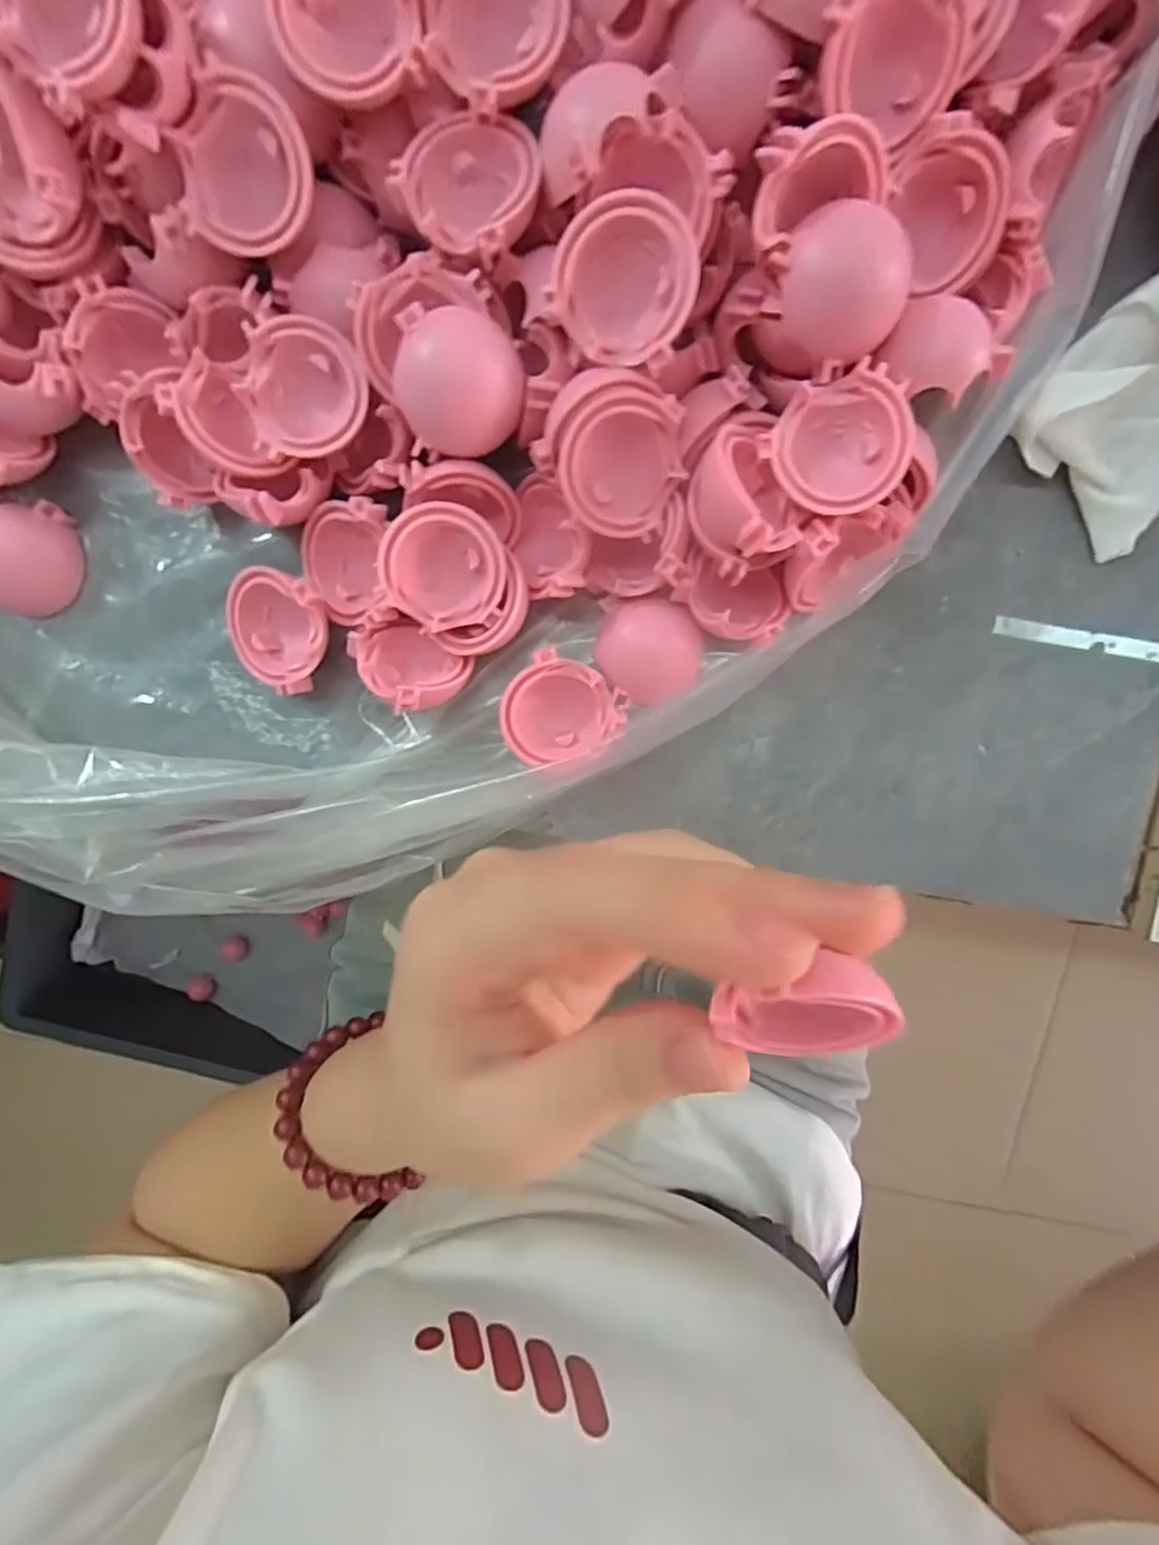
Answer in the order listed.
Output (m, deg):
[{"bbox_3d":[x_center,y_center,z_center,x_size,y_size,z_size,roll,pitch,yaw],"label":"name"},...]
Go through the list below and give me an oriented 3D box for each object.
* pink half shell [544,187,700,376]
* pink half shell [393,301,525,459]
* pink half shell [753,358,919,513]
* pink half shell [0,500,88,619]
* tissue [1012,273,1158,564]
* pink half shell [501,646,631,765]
[{"bbox_3d":[0.010,-0.102,0.140,0.029,0.010,0.029,35,121,1],"label":"pink half shell"},{"bbox_3d":[-0.027,-0.088,0.151,0.028,0.015,0.027,-2,97,-1],"label":"pink half shell"},{"bbox_3d":[0.058,-0.073,0.149,0.030,0.011,0.028,0,97,-1],"label":"pink half shell"},{"bbox_3d":[-0.150,-0.057,0.179,0.025,0.009,0.029,5,97,-2],"label":"pink half shell"},{"bbox_3d":[0.140,-0.089,0.167,0.048,0.026,0.043,39,95,-5],"label":"tissue"},{"bbox_3d":[-0.005,-0.015,0.176,0.028,0.013,0.028,32,95,-5],"label":"pink half shell"}]

